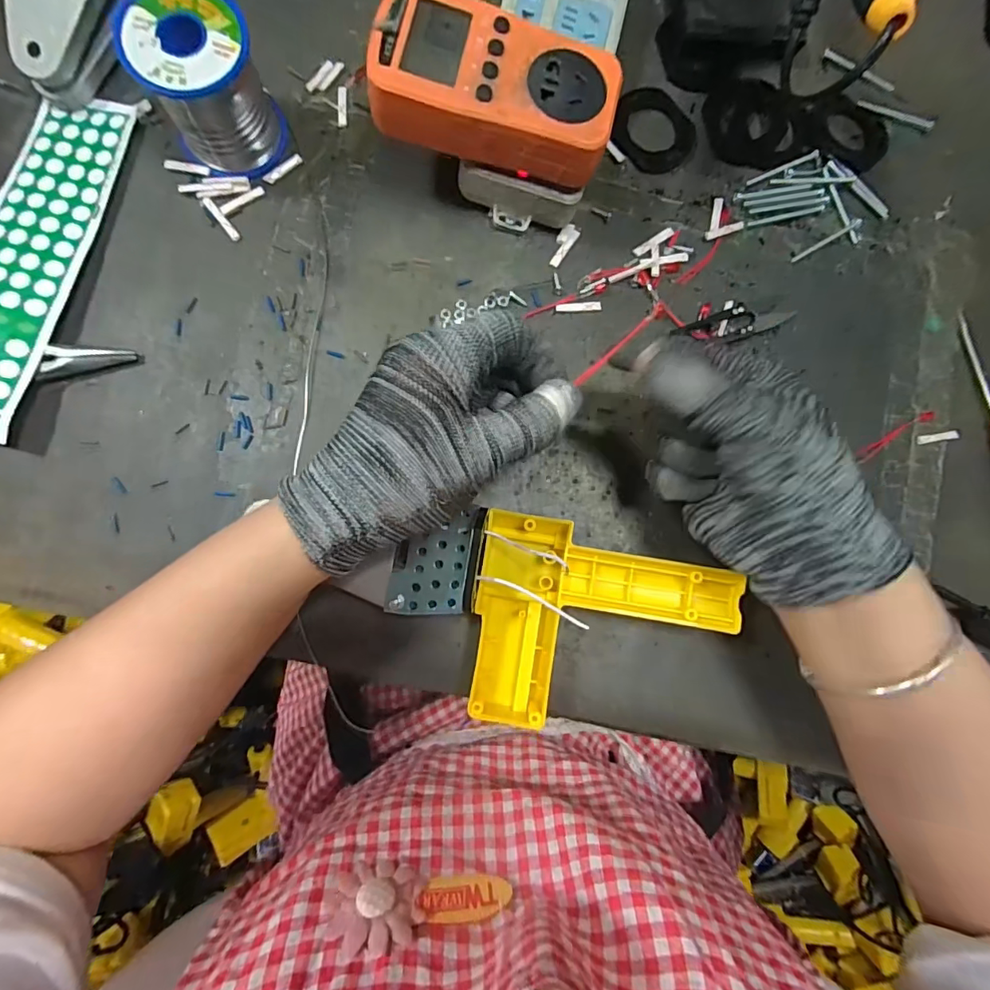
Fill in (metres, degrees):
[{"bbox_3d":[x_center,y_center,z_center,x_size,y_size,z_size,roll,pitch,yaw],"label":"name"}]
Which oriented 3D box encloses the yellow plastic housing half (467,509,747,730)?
[{"bbox_3d":[0.061,0.076,0.287,0.142,0.041,0.116,6,85,-3],"label":"yellow plastic housing half"}]

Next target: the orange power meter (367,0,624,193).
[{"bbox_3d":[-0.002,-0.216,0.266,0.132,0.035,0.078,13,84,-3],"label":"orange power meter"}]

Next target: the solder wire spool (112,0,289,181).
[{"bbox_3d":[-0.165,-0.236,0.284,0.062,0.062,0.066,0,85,-4],"label":"solder wire spool"}]

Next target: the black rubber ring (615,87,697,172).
[{"bbox_3d":[0.109,-0.248,0.335,0.057,0.006,0.050,39,84,0],"label":"black rubber ring"}]

